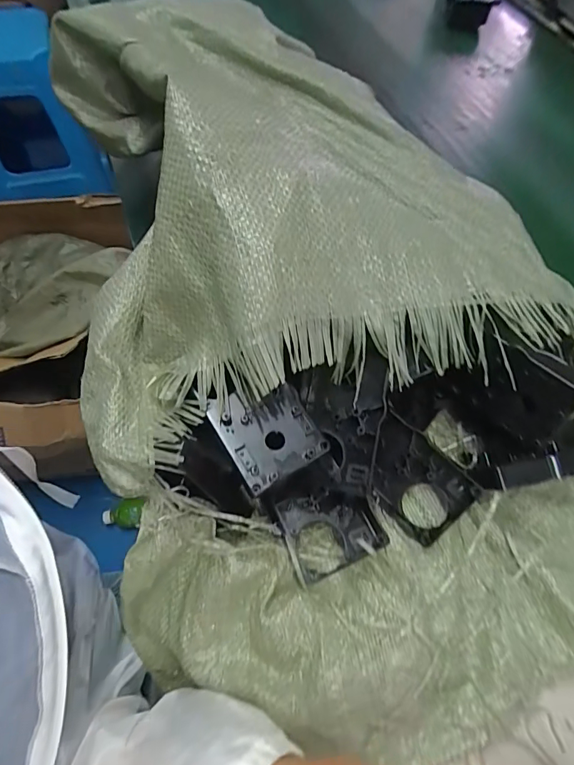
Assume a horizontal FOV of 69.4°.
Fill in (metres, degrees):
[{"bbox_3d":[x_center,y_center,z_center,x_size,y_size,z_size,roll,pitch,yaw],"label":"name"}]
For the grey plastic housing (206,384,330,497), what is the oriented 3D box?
[{"bbox_3d":[-0.014,0.030,0.268,0.056,0.013,0.065,-29,67,-16],"label":"grey plastic housing"}]

